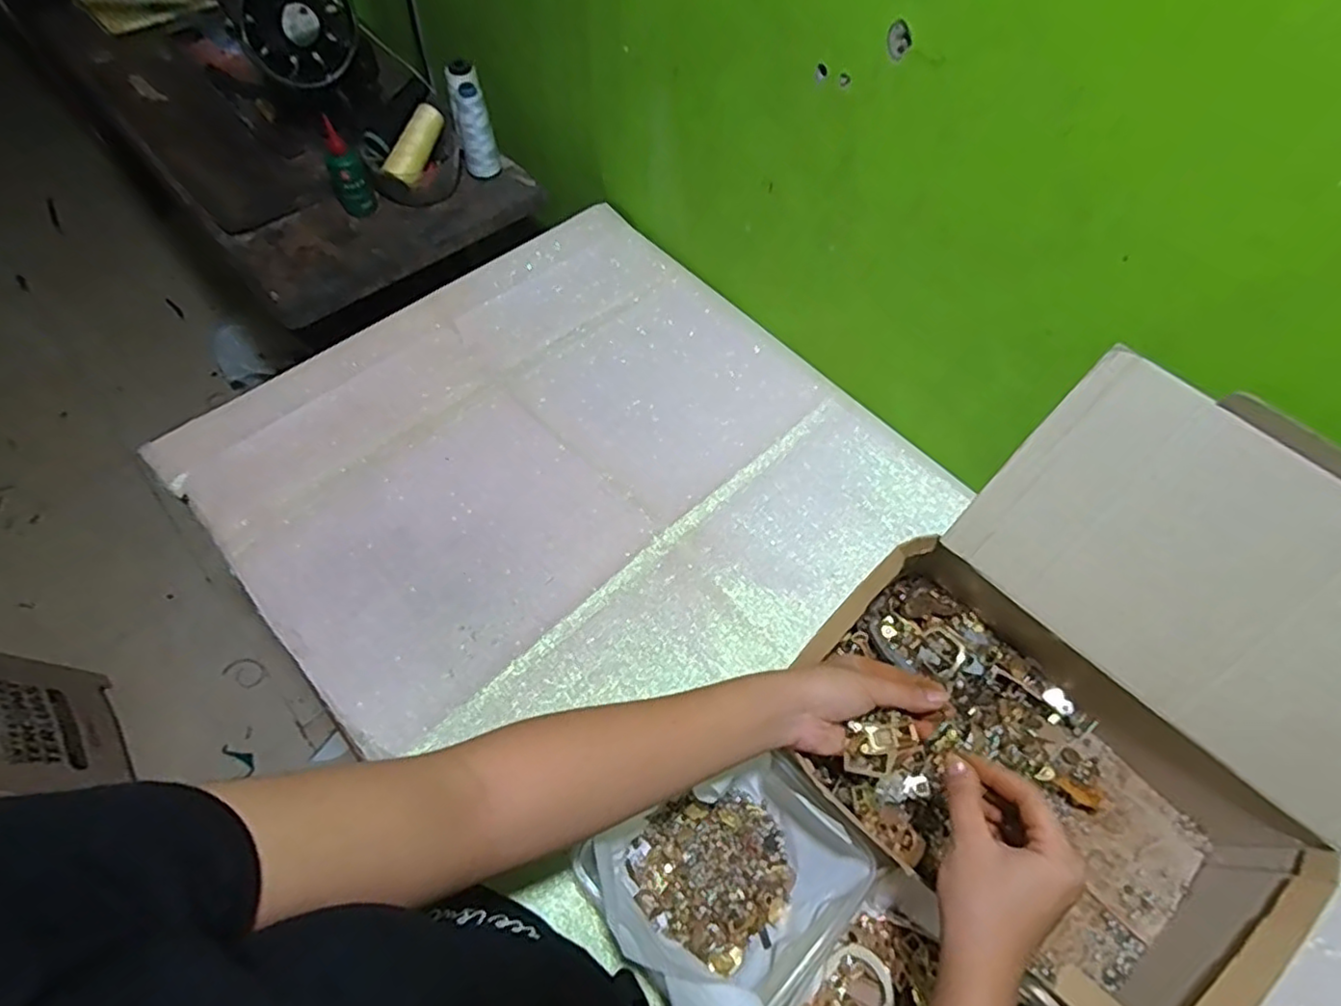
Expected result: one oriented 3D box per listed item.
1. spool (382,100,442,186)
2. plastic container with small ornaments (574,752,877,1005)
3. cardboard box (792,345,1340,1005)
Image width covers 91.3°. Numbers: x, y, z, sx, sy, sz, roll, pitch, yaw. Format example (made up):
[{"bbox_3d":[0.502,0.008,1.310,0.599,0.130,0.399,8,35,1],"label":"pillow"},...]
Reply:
[{"bbox_3d":[-0.330,-0.463,0.848,0.037,0.031,0.114,20,79,10],"label":"spool"},{"bbox_3d":[0.041,0.262,0.460,0.156,0.089,0.142,-39,68,-21],"label":"plastic container with small ornaments"},{"bbox_3d":[0.302,0.135,0.464,0.338,0.228,0.327,-39,68,-21],"label":"cardboard box"}]

